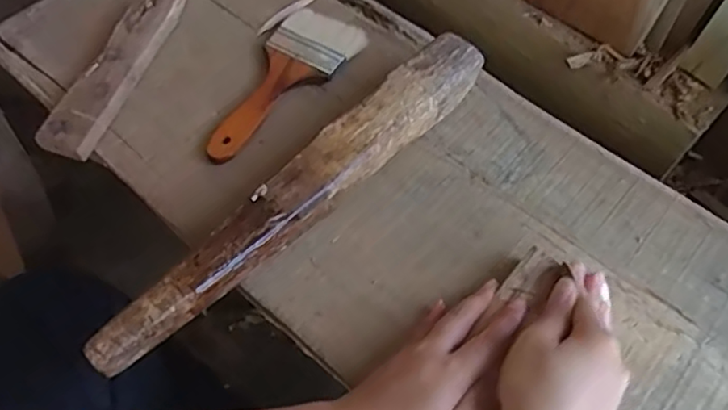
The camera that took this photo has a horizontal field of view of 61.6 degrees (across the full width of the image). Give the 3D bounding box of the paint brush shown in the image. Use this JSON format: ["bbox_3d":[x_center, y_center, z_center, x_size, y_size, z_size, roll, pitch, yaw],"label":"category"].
[{"bbox_3d":[-0.083,-0.116,0.560,0.073,0.023,0.189,38,63,17],"label":"paint brush"}]

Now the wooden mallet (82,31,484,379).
[{"bbox_3d":[-0.047,-0.013,0.471,0.370,0.065,0.043,-39,69,-24],"label":"wooden mallet"}]

